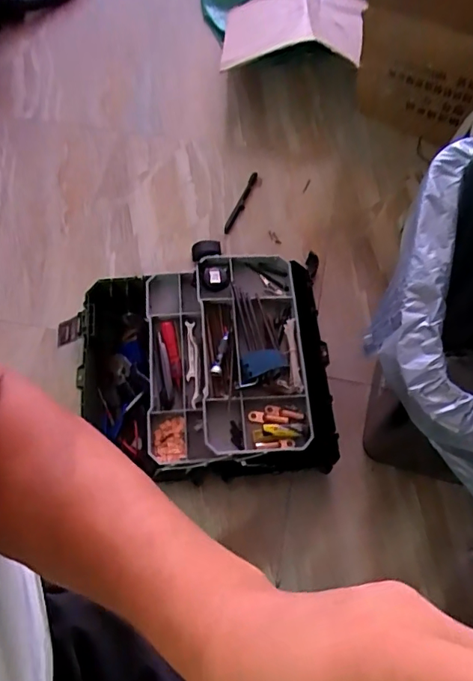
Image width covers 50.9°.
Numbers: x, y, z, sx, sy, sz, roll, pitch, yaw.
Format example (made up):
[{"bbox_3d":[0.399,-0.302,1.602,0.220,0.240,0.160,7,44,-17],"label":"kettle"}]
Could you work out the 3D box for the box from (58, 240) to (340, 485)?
[{"bbox_3d":[-0.047,0.041,0.974,0.458,0.196,0.452,-8,67,-1],"label":"box"}]

